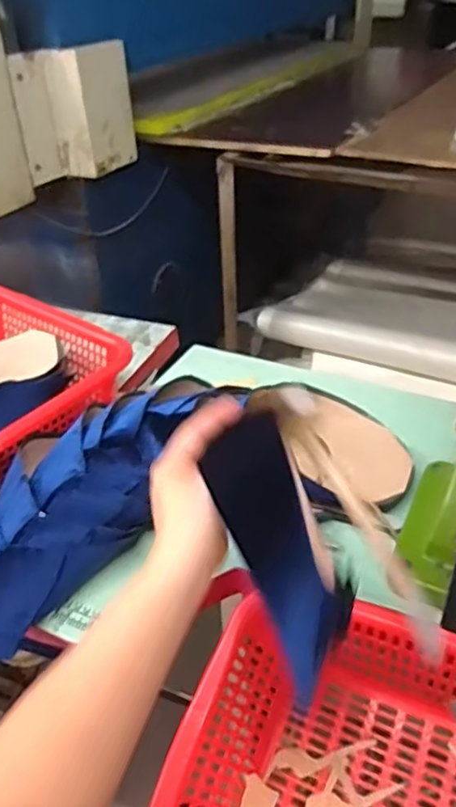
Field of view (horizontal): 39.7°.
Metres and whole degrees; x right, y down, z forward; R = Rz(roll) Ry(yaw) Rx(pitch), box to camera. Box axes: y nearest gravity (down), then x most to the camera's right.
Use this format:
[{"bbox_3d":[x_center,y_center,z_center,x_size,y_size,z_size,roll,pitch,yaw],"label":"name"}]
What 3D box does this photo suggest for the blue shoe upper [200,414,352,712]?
[{"bbox_3d":[0.036,0.094,0.430,0.067,0.027,0.190,-12,66,-13],"label":"blue shoe upper"}]

